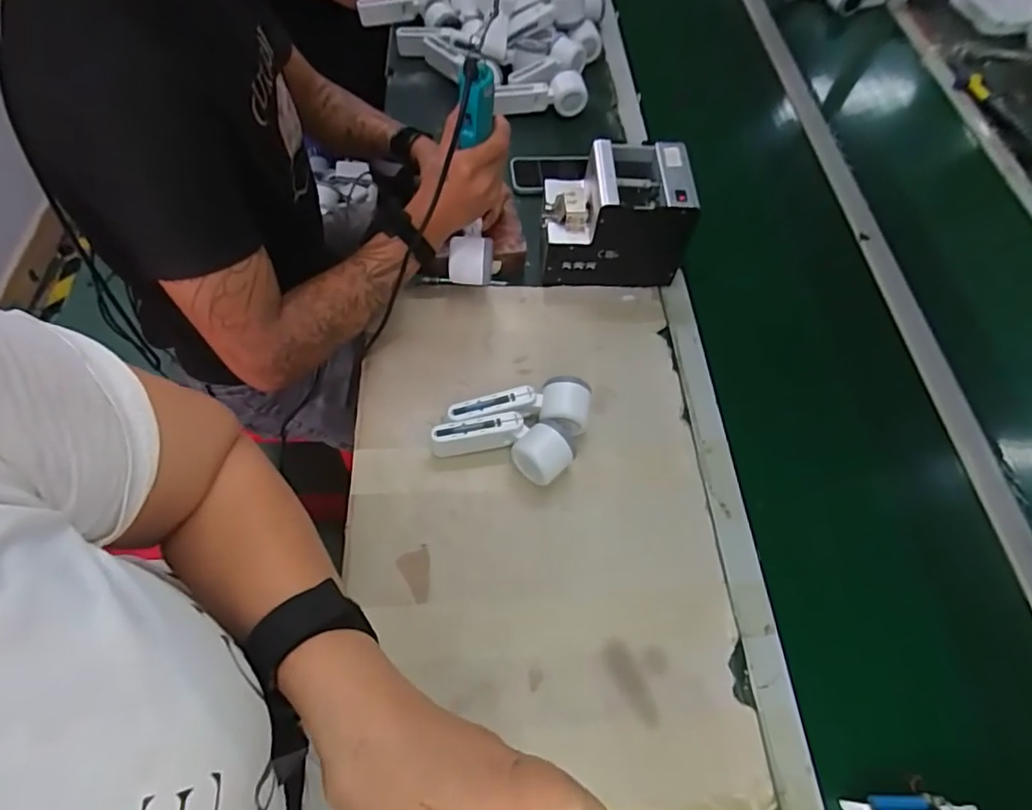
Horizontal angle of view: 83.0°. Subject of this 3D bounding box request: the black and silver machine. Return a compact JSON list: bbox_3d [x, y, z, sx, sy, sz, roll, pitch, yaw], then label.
[{"bbox_3d":[0.130,-0.254,0.790,0.181,0.151,0.128,0,60,-4],"label":"black and silver machine"}]

